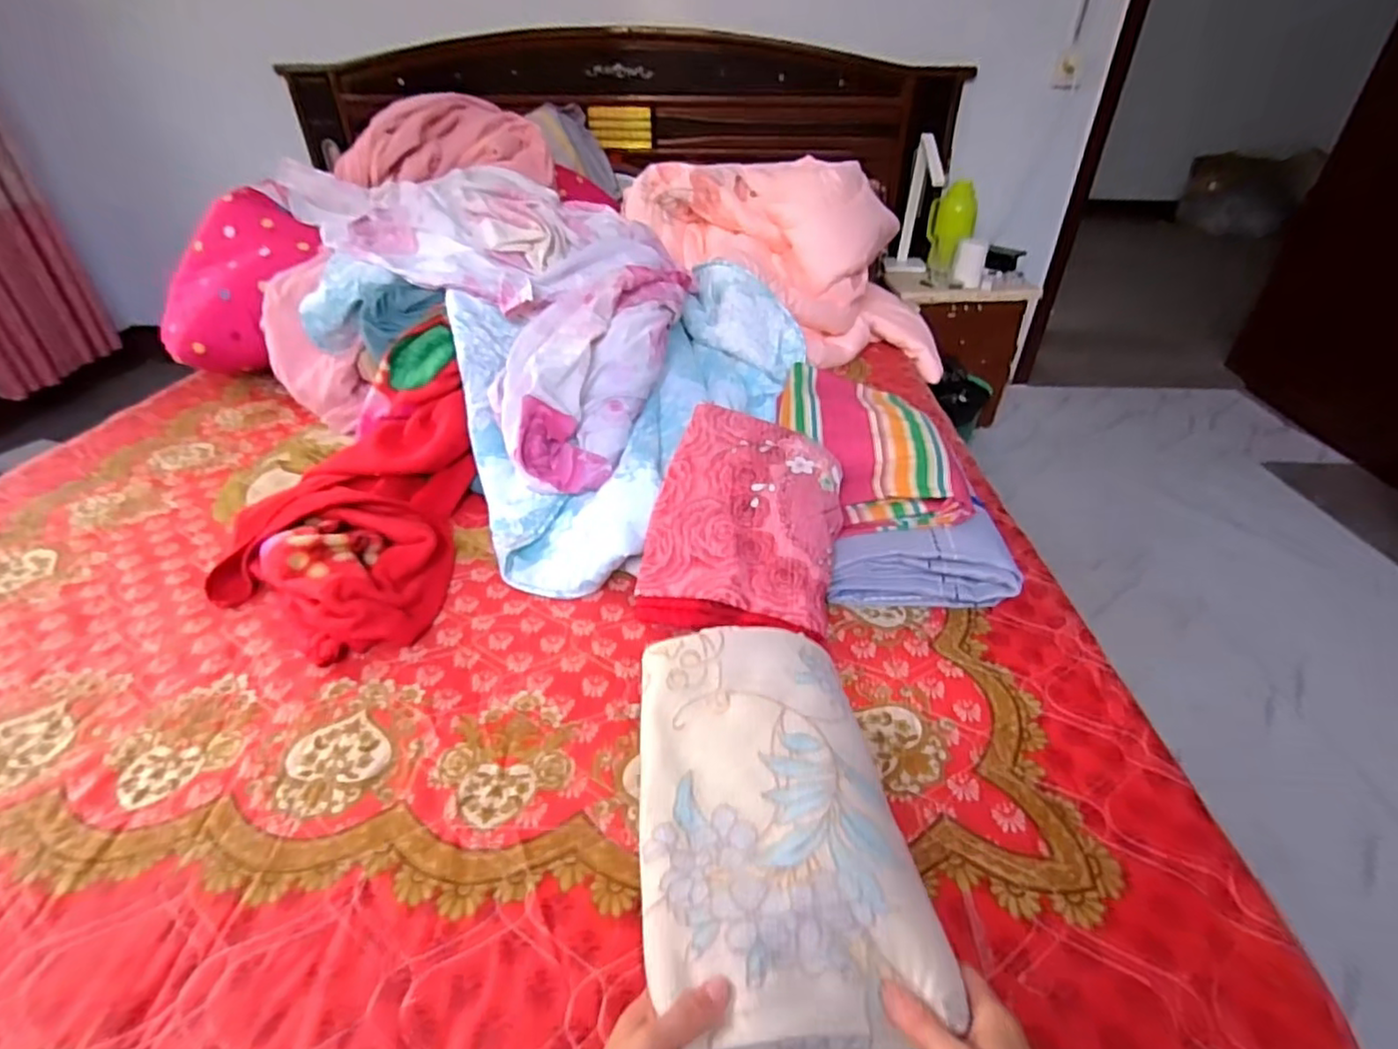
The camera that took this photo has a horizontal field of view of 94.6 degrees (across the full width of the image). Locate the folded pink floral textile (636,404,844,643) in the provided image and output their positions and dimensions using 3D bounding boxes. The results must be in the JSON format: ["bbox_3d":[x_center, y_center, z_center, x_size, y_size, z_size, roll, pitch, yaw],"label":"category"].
[{"bbox_3d":[0.063,-0.006,0.898,0.260,0.072,0.342,7,62,13],"label":"folded pink floral textile"}]

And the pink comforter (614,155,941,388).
[{"bbox_3d":[0.247,-0.656,1.638,0.806,0.416,0.561,-12,38,-15],"label":"pink comforter"}]

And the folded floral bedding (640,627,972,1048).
[{"bbox_3d":[0.056,0.245,0.534,0.203,0.116,0.325,-6,35,-9],"label":"folded floral bedding"}]

